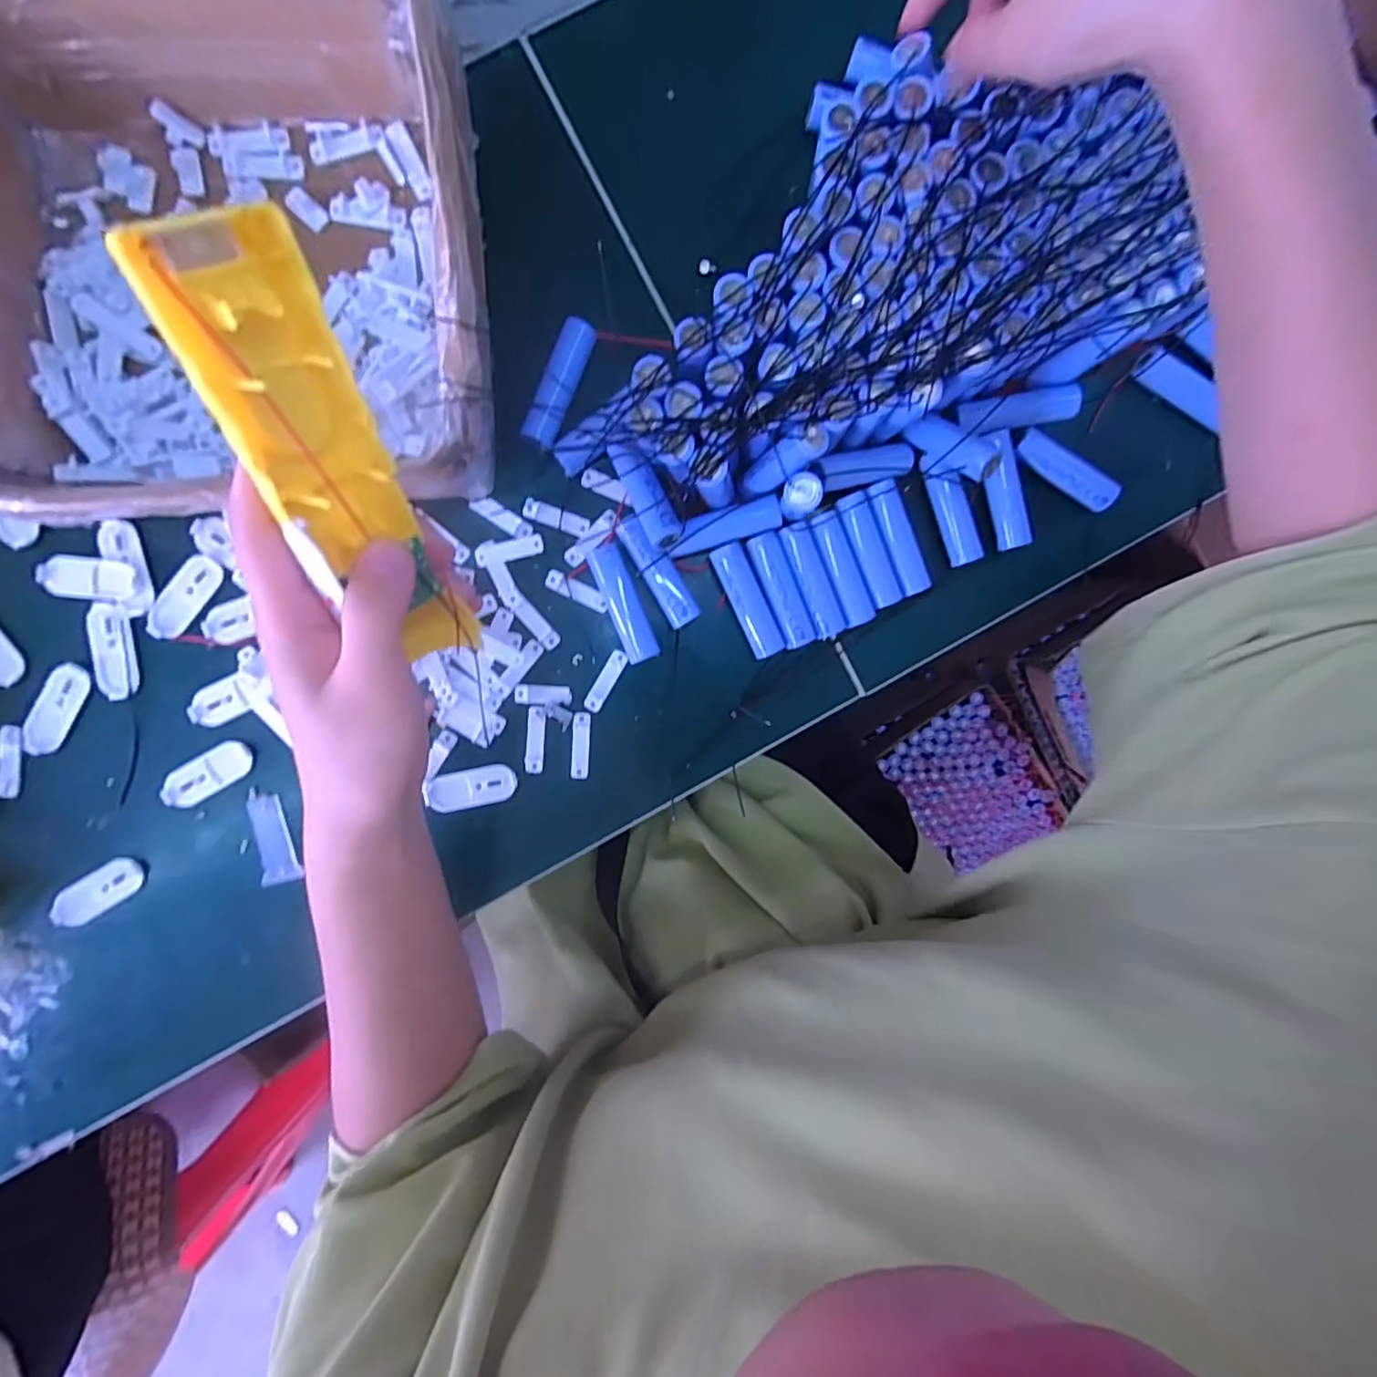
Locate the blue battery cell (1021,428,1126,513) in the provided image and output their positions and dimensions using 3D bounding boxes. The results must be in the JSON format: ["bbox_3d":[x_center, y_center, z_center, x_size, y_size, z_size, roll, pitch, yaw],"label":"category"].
[{"bbox_3d":[0.218,-0.126,0.361,0.065,0.022,0.018,32,92,-8],"label":"blue battery cell"}]

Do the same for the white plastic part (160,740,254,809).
[{"bbox_3d":[-0.264,0.047,0.338,0.051,0.004,0.020,-33,98,-2],"label":"white plastic part"}]

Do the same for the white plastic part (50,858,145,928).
[{"bbox_3d":[-0.324,0.112,0.338,0.050,0.005,0.020,-34,98,-1],"label":"white plastic part"}]

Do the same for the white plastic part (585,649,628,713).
[{"bbox_3d":[-0.047,-0.004,0.350,0.009,0.004,0.038,31,92,-8],"label":"white plastic part"}]

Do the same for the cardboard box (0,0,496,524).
[{"bbox_3d":[-0.208,-0.193,0.279,0.231,0.080,0.208,-5,97,-5],"label":"cardboard box"}]

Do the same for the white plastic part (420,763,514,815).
[{"bbox_3d":[-0.122,0.057,0.349,0.049,0.004,0.023,-11,97,-4],"label":"white plastic part"}]

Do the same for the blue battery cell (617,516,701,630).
[{"bbox_3d":[-0.015,-0.064,0.337,0.017,0.014,0.064,-30,98,-2],"label":"blue battery cell"}]

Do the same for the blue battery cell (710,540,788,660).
[{"bbox_3d":[0.034,-0.050,0.350,0.019,0.015,0.066,-25,98,-3],"label":"blue battery cell"}]

